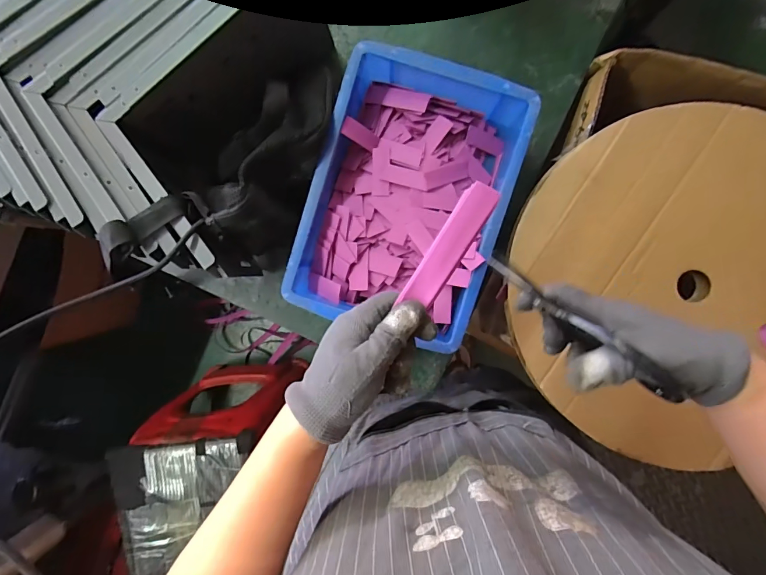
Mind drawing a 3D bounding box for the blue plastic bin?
[{"bbox_3d":[0.033,-0.098,0.473,0.208,0.087,0.289,17,94,3],"label":"blue plastic bin"}]

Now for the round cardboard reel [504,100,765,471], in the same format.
[{"bbox_3d":[0.331,-0.008,0.439,0.381,0.038,0.354,0,92,4],"label":"round cardboard reel"}]

